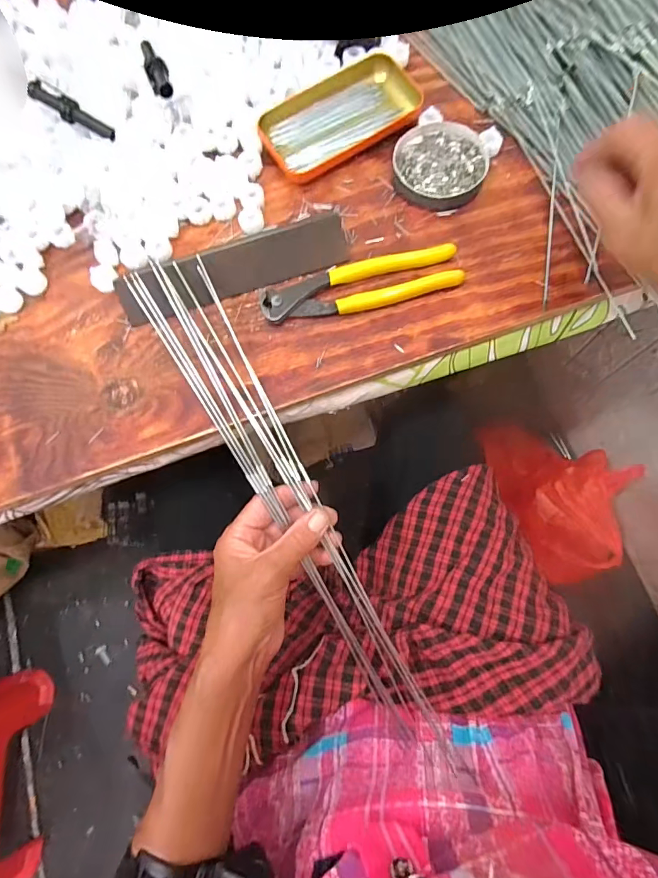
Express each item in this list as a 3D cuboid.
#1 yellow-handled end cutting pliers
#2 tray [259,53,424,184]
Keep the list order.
[{"bbox_3d":[0.026,-0.129,0.362,0.164,0.012,0.041,-13,80,-2],"label":"yellow-handled end cutting pliers"},{"bbox_3d":[0.008,-0.300,0.397,0.145,0.018,0.075,-32,81,-5],"label":"tray"}]

